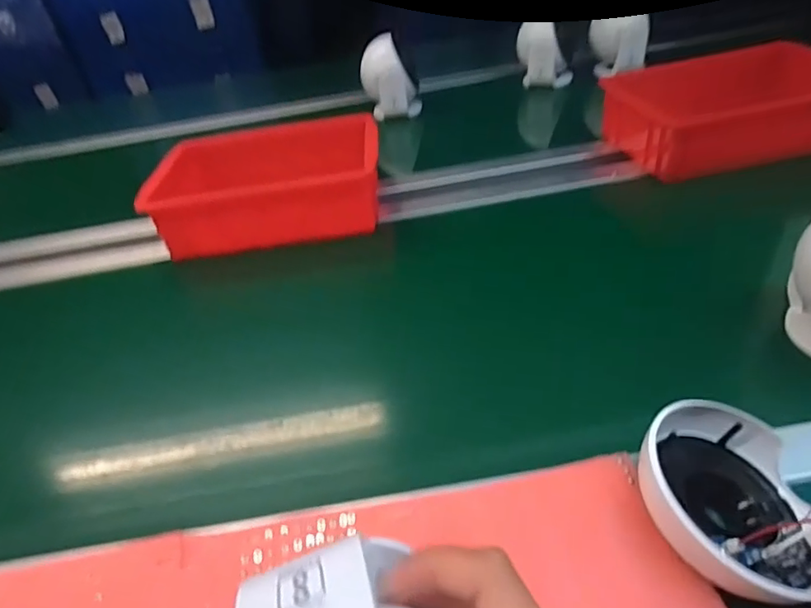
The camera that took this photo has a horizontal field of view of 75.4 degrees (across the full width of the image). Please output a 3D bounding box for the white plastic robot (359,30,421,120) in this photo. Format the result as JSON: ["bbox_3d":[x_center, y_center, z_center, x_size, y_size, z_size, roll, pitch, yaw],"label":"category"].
[{"bbox_3d":[-0.027,-0.409,0.986,0.113,0.155,0.082,-3,35,-1],"label":"white plastic robot"}]

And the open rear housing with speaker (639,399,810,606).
[{"bbox_3d":[0.198,0.119,0.313,0.117,0.059,0.116,-11,36,-13],"label":"open rear housing with speaker"}]

